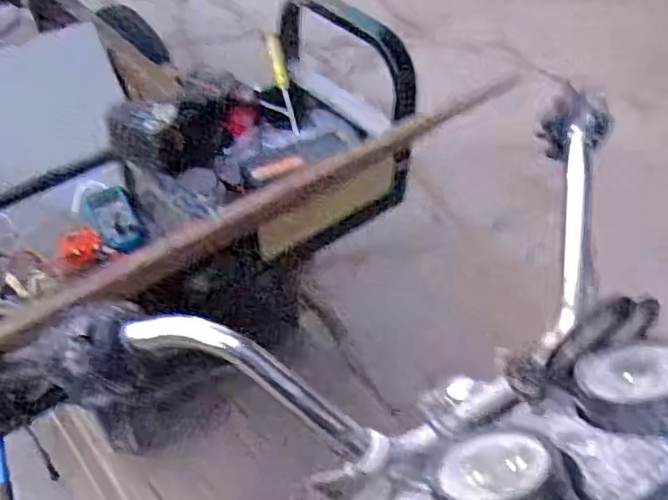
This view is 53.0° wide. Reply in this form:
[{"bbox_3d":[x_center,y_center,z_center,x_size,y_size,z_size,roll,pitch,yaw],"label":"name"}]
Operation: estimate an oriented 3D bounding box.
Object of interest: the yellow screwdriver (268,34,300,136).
[{"bbox_3d":[-0.096,-0.313,1.253,0.028,0.036,0.188,-14,88,-8],"label":"yellow screwdriver"}]

